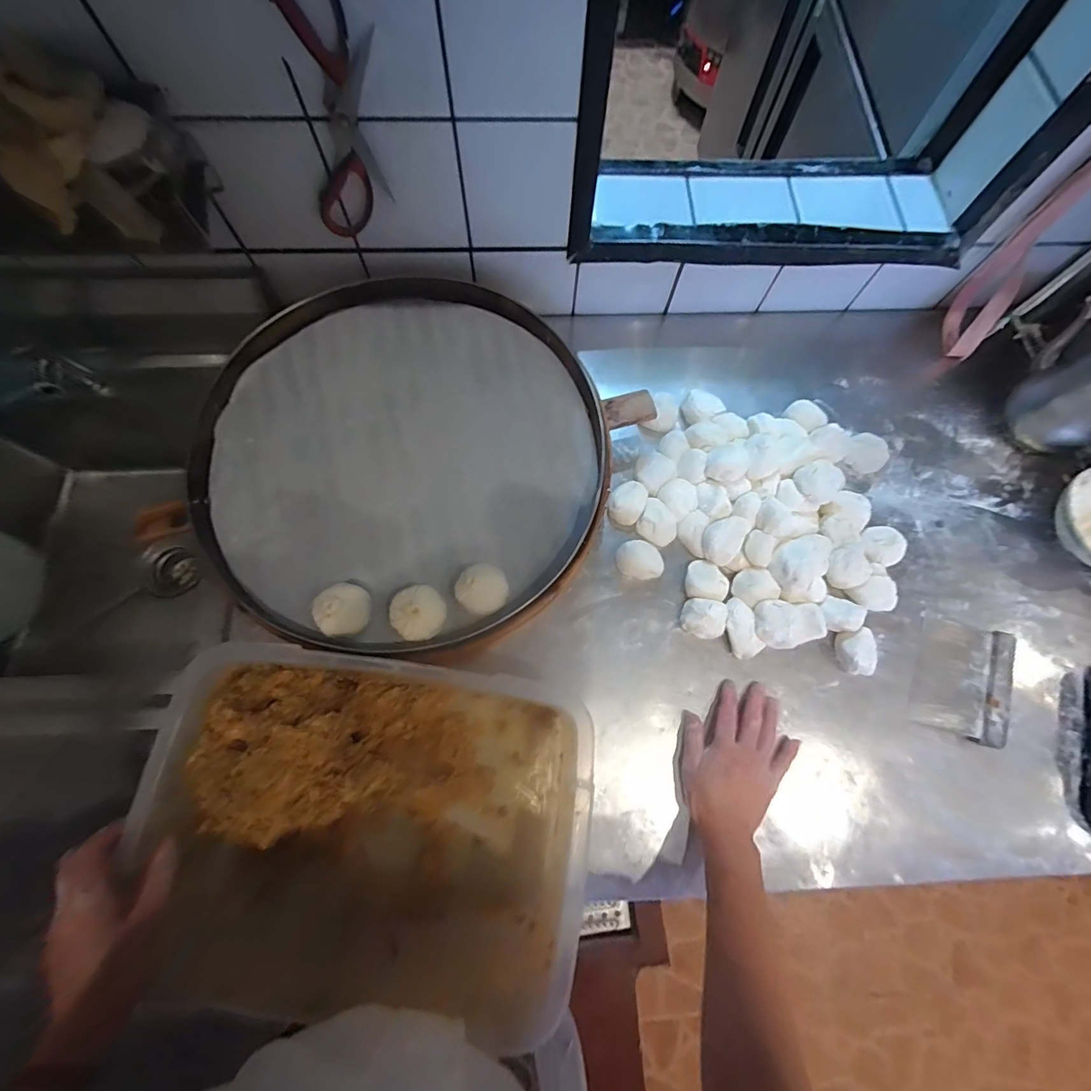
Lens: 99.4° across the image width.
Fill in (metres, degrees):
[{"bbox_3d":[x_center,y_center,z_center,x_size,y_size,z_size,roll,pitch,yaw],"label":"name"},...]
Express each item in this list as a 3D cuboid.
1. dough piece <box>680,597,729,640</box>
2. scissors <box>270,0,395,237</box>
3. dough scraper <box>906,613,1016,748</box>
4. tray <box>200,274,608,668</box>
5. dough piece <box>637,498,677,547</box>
[{"bbox_3d":[0.203,0.093,0.591,0.051,0.035,0.048,0,72,-1],"label":"dough piece"},{"bbox_3d":[-0.215,-0.436,0.466,0.105,0.254,0.021,-4,72,-3],"label":"scissors"},{"bbox_3d":[0.520,0.165,0.578,0.110,0.020,0.139,21,73,5],"label":"dough scraper"},{"bbox_3d":[-0.175,-0.134,0.582,0.487,0.056,0.521,-1,72,-2],"label":"tray"},{"bbox_3d":[0.154,-0.029,0.629,0.053,0.030,0.052,0,72,-1],"label":"dough piece"}]

